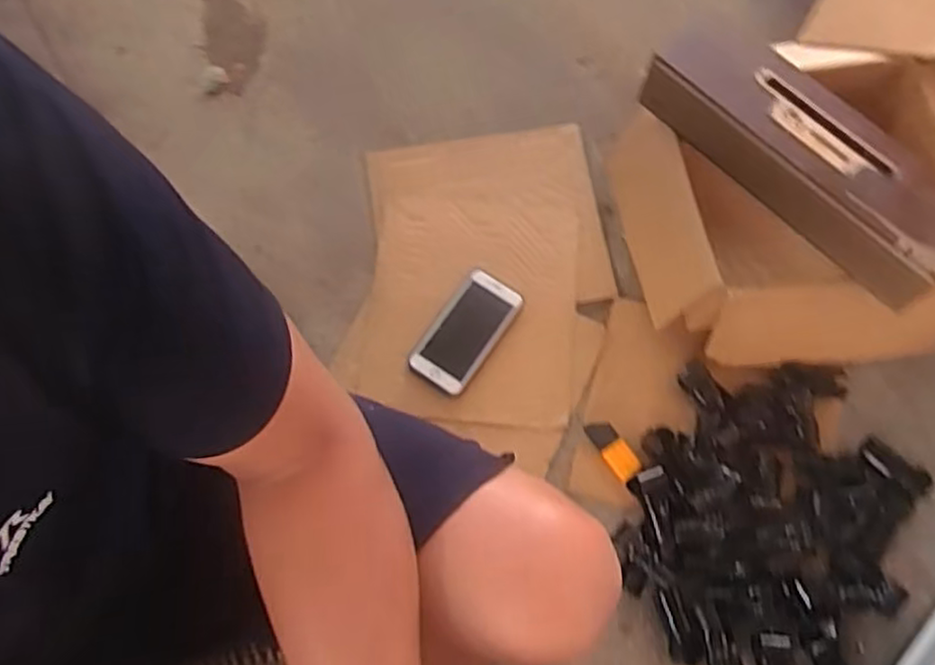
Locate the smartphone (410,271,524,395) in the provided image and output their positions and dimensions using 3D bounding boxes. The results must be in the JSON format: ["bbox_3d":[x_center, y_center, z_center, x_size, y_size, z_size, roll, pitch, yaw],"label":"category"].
[{"bbox_3d":[-0.003,-0.002,0.873,0.079,0.012,0.152,29,73,21],"label":"smartphone"}]

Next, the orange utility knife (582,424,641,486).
[{"bbox_3d":[0.167,0.135,0.811,0.027,0.014,0.077,-30,55,-10],"label":"orange utility knife"}]

